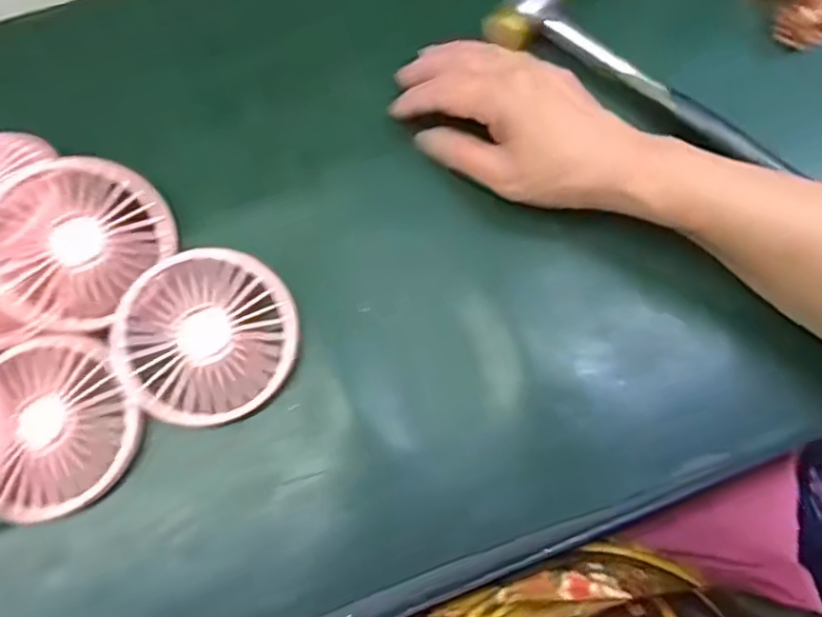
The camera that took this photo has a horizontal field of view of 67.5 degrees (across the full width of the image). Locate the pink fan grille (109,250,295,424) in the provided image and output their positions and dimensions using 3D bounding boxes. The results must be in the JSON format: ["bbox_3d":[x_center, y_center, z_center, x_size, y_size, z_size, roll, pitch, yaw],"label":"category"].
[{"bbox_3d":[-0.106,0.015,0.322,0.089,0.025,0.085,-17,74,-6],"label":"pink fan grille"}]

